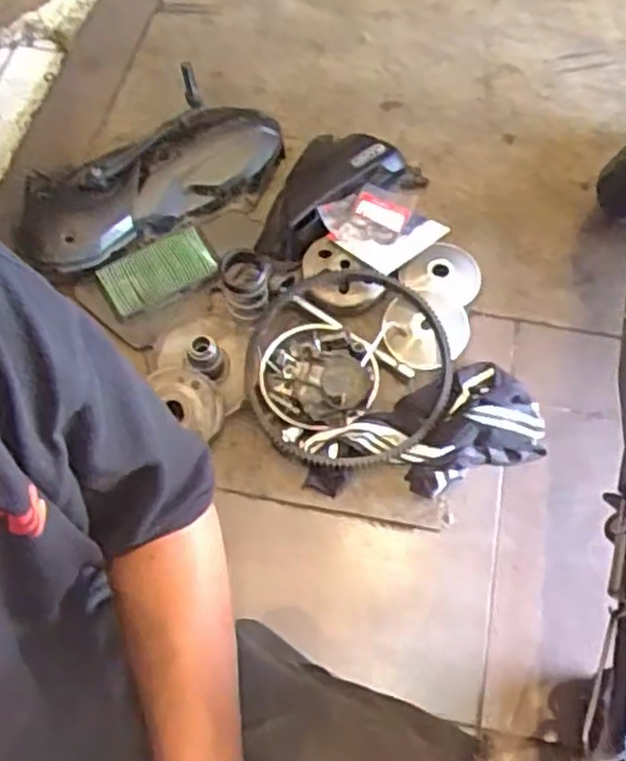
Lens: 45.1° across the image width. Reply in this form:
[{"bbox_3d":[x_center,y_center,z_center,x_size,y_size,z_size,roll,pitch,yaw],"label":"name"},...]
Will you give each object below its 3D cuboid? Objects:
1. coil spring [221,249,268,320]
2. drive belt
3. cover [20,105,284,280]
[{"bbox_3d":[-0.092,-0.127,1.026,0.058,0.091,0.059,-8,63,-4],"label":"coil spring"},{"bbox_3d":[0.047,-0.021,1.008,0.275,0.041,0.289,0,63,0],"label":"drive belt"},{"bbox_3d":[-0.241,-0.308,1.152,0.417,0.066,0.174,-26,65,-13],"label":"cover"}]

